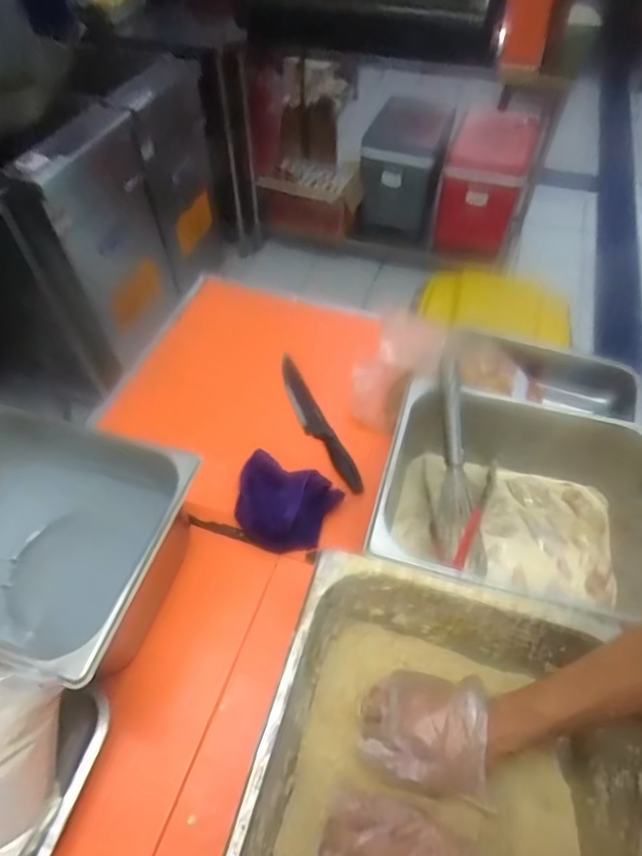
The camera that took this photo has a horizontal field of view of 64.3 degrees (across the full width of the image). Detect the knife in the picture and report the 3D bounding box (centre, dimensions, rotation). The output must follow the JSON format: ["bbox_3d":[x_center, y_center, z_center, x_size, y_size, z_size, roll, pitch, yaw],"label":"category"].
[{"bbox_3d":[-0.010,-0.014,0.805,0.032,0.025,0.281,-21,56,-15],"label":"knife"}]

